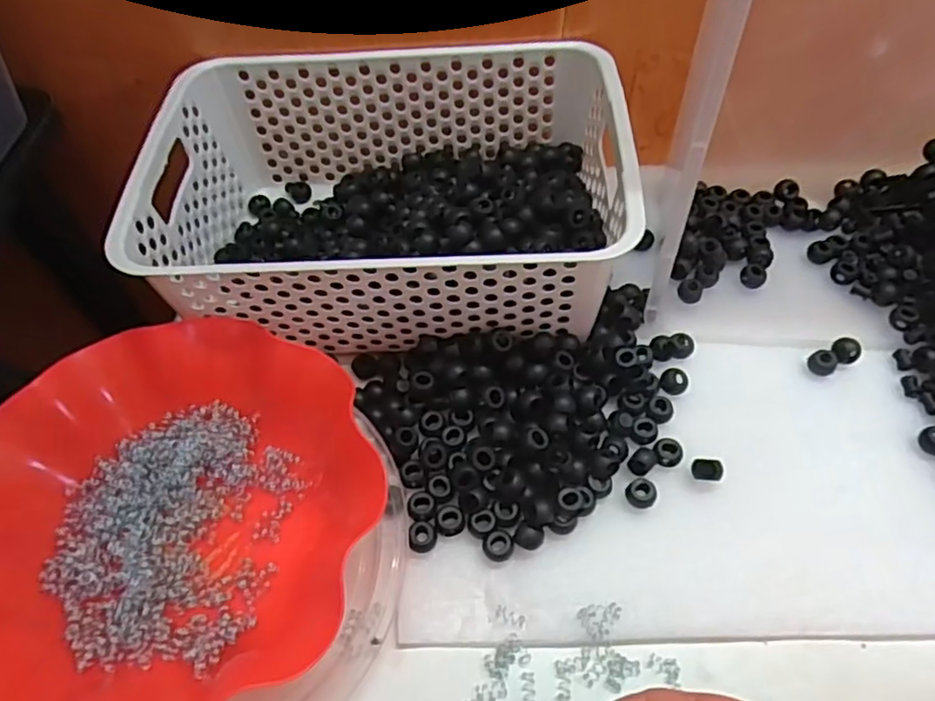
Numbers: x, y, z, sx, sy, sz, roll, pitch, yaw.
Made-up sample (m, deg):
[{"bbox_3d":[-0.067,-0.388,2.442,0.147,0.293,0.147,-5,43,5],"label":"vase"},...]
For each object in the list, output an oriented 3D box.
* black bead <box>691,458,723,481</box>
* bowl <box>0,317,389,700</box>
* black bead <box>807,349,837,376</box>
[{"bbox_3d":[0.144,0.072,0.394,0.017,0.011,0.011,8,57,6],"label":"black bead"},{"bbox_3d":[-0.161,0.093,0.363,0.215,0.066,0.215,-1,56,1],"label":"bowl"},{"bbox_3d":[0.238,0.008,0.439,0.017,0.009,0.016,-1,56,1],"label":"black bead"}]

